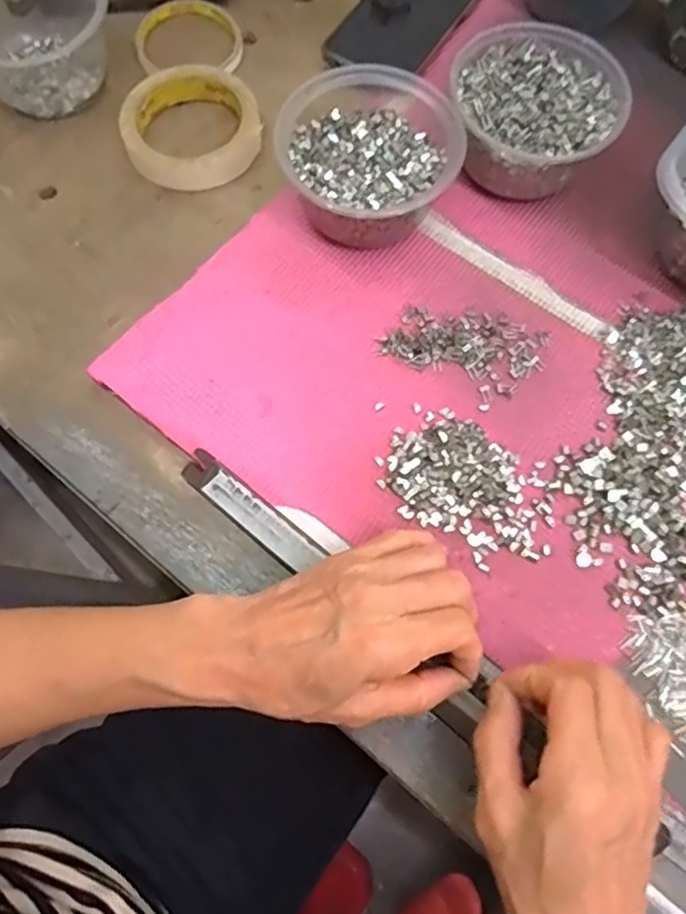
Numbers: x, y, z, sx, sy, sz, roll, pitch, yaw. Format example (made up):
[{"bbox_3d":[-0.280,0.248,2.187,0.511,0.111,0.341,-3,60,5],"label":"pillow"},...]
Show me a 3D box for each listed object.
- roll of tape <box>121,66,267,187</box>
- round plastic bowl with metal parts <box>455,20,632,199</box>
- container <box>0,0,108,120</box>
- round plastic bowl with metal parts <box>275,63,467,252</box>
[{"bbox_3d":[-0.111,-0.241,0.471,0.096,0.021,0.093,0,70,-1],"label":"roll of tape"},{"bbox_3d":[0.128,-0.233,0.445,0.113,0.056,0.115,0,70,-1],"label":"round plastic bowl with metal parts"},{"bbox_3d":[-0.229,-0.317,0.475,0.112,0.061,0.115,0,70,-1],"label":"container"},{"bbox_3d":[0.019,-0.198,0.427,0.110,0.054,0.120,0,70,-1],"label":"round plastic bowl with metal parts"}]

